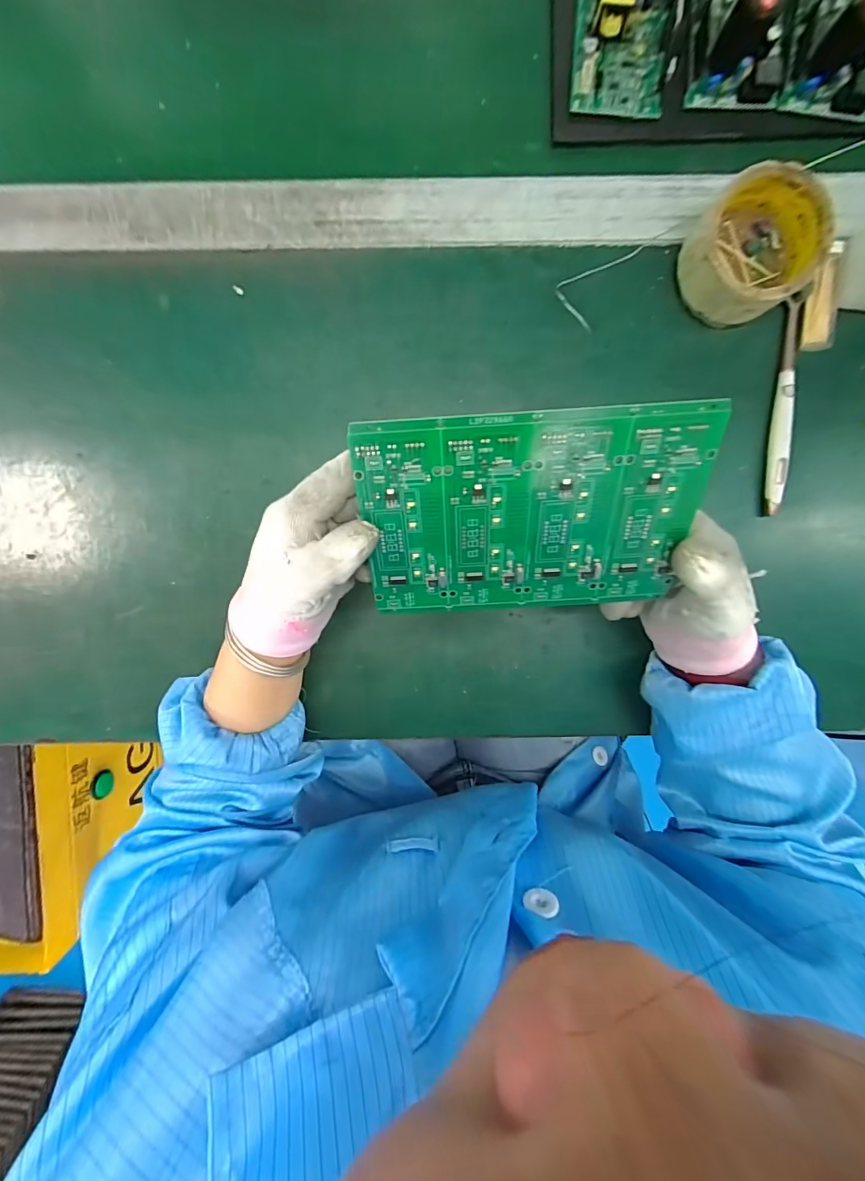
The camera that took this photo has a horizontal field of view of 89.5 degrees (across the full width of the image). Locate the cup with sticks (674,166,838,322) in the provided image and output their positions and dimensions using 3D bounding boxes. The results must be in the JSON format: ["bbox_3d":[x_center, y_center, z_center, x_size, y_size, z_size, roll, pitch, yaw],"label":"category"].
[{"bbox_3d":[0.229,-0.247,0.317,0.082,0.044,0.083,0,94,1],"label":"cup with sticks"}]

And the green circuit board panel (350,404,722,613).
[{"bbox_3d":[0.053,-0.037,0.241,0.177,0.004,0.116,-3,127,2],"label":"green circuit board panel"}]

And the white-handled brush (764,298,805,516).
[{"bbox_3d":[0.278,-0.143,0.342,0.012,0.015,0.162,3,94,1],"label":"white-handled brush"}]

